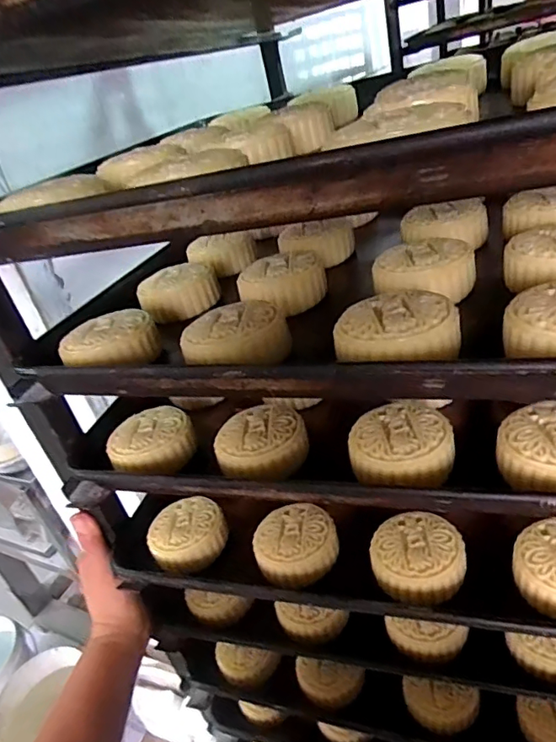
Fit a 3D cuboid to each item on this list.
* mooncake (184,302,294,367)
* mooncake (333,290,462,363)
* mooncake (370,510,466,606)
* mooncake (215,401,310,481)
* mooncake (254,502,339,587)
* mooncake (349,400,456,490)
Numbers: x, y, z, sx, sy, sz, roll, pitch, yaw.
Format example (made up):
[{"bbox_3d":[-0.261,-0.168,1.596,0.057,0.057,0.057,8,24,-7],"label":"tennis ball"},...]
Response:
[{"bbox_3d":[-0.026,-0.021,0.322,0.062,0.027,0.062,3,28,12],"label":"mooncake"},{"bbox_3d":[0.065,-0.024,0.282,0.064,0.024,0.064,5,28,15],"label":"mooncake"},{"bbox_3d":[0.103,0.135,0.377,0.065,0.025,0.063,-9,37,13],"label":"mooncake"},{"bbox_3d":[-0.012,0.049,0.373,0.064,0.024,0.064,-5,27,-3],"label":"mooncake"},{"bbox_3d":[0.013,0.136,0.413,0.062,0.027,0.061,-3,27,1],"label":"mooncake"},{"bbox_3d":[0.080,0.047,0.336,0.063,0.026,0.064,0,27,7],"label":"mooncake"}]

